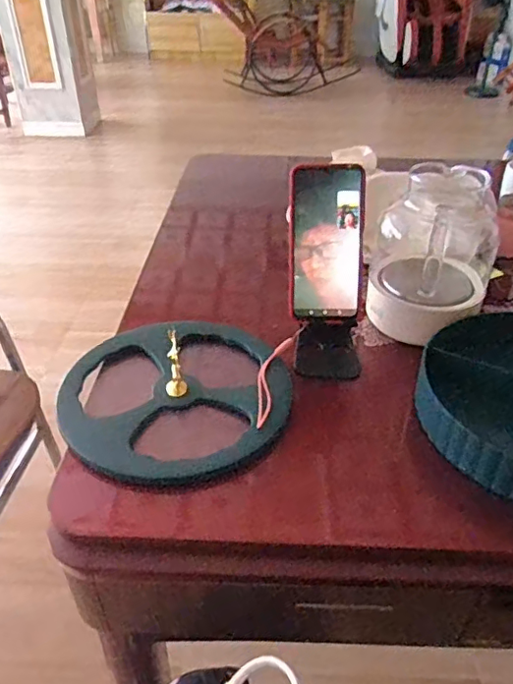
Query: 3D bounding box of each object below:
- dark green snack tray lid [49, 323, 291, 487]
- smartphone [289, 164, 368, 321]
[{"bbox_3d":[-0.083,0.044,0.574,0.240,0.082,0.214,-12,39,-16],"label":"dark green snack tray lid"},{"bbox_3d":[0.075,-0.105,0.584,0.079,0.159,0.009,0,13,8],"label":"smartphone"}]

